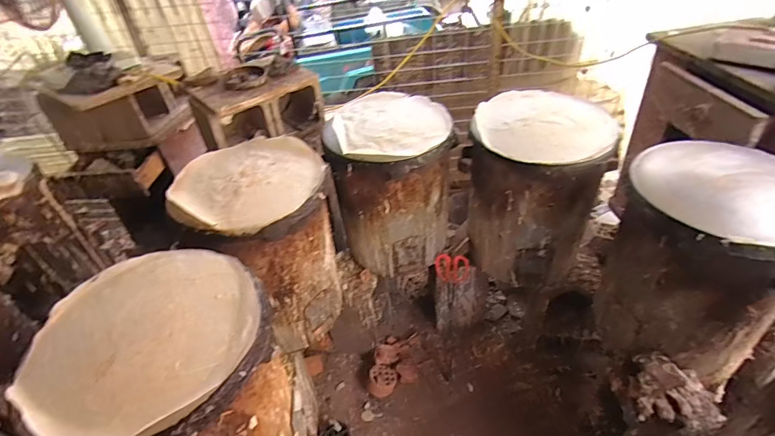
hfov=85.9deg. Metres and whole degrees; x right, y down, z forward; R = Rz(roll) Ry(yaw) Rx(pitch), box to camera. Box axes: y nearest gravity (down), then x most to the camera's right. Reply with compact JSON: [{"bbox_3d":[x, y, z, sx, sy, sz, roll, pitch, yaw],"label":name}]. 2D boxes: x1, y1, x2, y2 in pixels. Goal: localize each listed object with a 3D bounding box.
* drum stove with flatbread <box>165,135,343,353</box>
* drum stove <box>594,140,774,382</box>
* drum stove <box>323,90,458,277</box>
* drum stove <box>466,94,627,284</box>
[{"bbox_3d":[-0.321,0.079,1.172,0.344,0.480,0.355,-4,40,4],"label":"drum stove with flatbread"},{"bbox_3d":[0.742,0.099,1.012,0.353,0.470,0.344,10,43,19],"label":"drum stove"},{"bbox_3d":[0.018,-0.105,1.377,0.364,0.476,0.387,-6,40,2],"label":"drum stove"},{"bbox_3d":[0.434,-0.082,1.281,0.365,0.488,0.351,4,42,13],"label":"drum stove"}]

